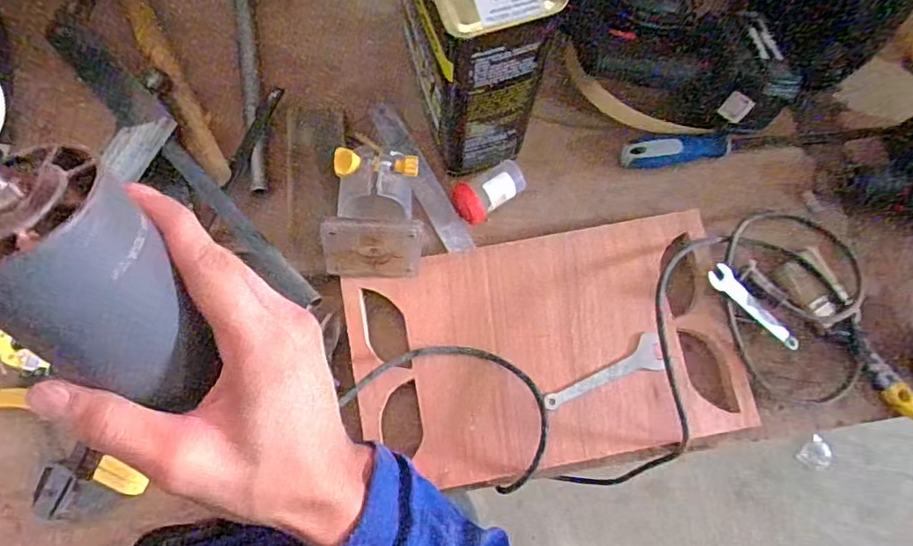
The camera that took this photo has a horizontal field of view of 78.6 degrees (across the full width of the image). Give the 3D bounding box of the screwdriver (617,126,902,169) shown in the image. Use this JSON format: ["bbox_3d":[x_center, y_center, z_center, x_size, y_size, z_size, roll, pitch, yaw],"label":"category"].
[{"bbox_3d":[0.326,-0.140,0.604,0.293,0.032,0.026,-5,79,-2],"label":"screwdriver"}]

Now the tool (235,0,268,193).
[{"bbox_3d":[-0.228,-0.210,0.618,0.022,0.015,0.257,-10,79,-3],"label":"tool"}]

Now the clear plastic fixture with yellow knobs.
[{"bbox_3d":[-0.077,-0.058,0.541,0.090,0.072,0.116,2,78,0],"label":"clear plastic fixture with yellow knobs"}]

